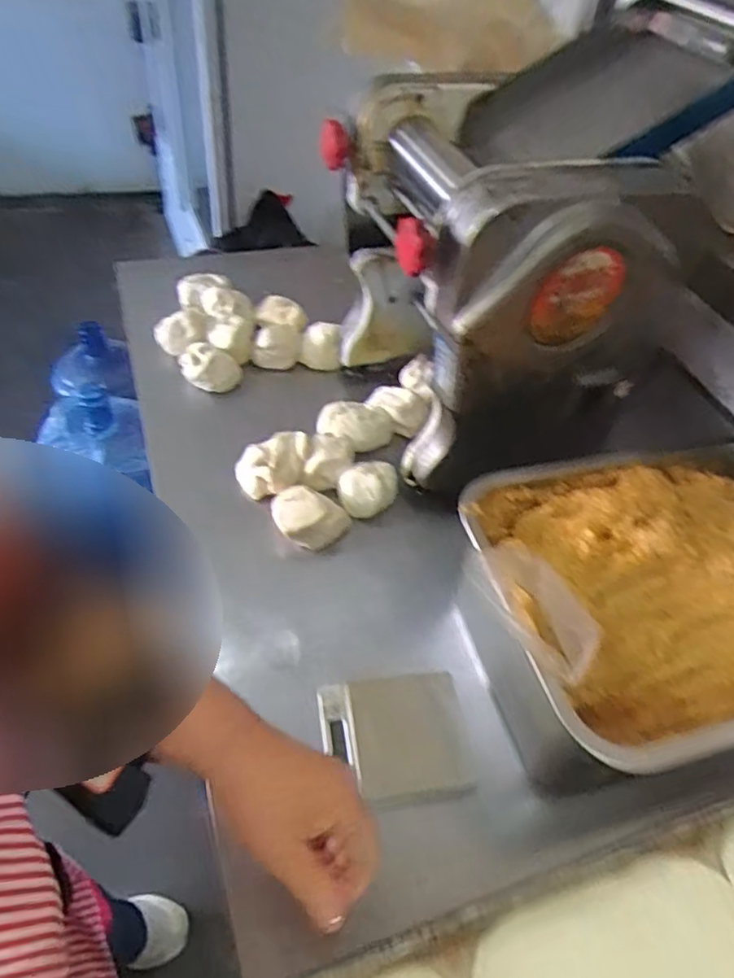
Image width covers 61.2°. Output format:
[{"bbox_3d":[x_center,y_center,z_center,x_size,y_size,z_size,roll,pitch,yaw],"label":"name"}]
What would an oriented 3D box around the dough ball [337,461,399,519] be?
[{"bbox_3d":[0.000,-0.002,0.706,0.067,0.046,0.062,0,49,-7],"label":"dough ball"}]

